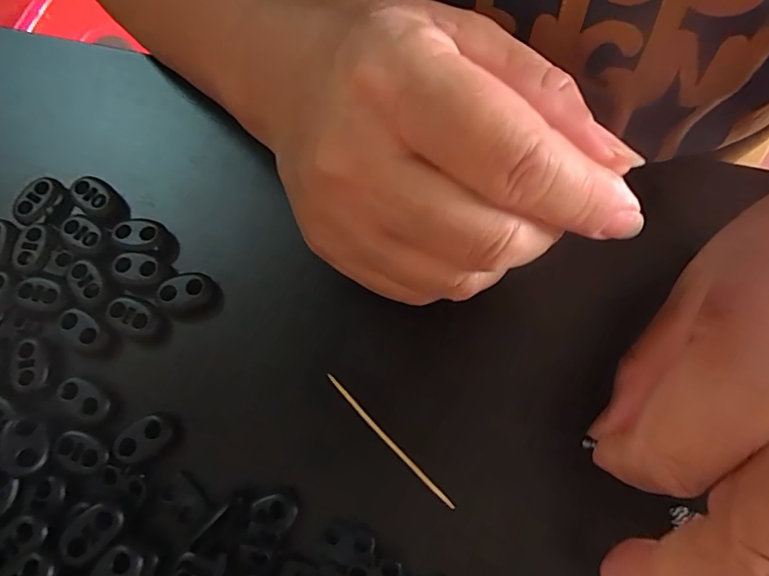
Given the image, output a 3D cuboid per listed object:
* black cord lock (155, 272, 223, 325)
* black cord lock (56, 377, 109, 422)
[{"bbox_3d":[-0.075,0.004,0.193,0.023,0.007,0.018,-5,73,0],"label":"black cord lock"},{"bbox_3d":[-0.110,0.041,0.181,0.019,0.006,0.011,25,75,9],"label":"black cord lock"}]

